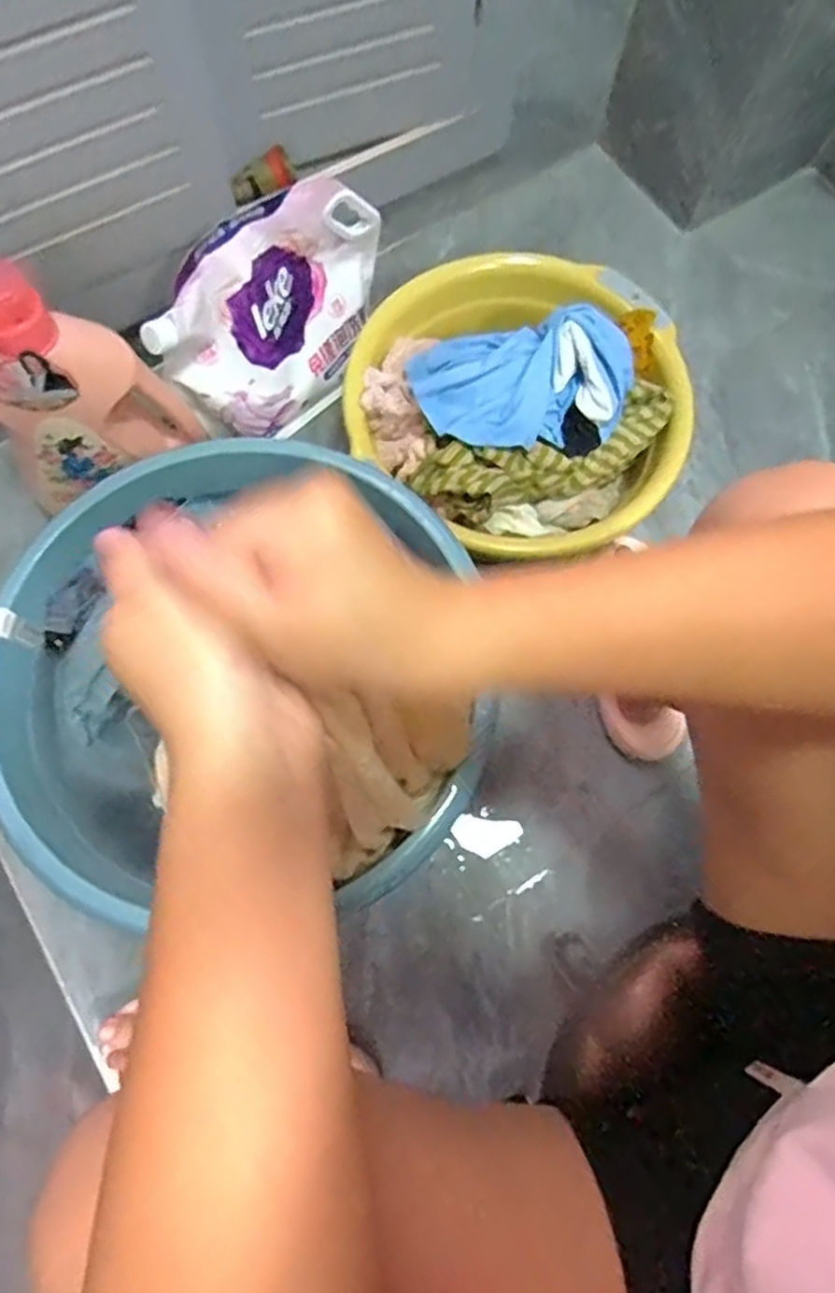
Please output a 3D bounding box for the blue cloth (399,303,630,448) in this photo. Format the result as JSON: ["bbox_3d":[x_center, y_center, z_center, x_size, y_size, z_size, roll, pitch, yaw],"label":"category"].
[{"bbox_3d":[0.106,-0.258,0.698,0.225,0.078,0.136,-3,74,-3],"label":"blue cloth"}]

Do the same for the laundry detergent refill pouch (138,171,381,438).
[{"bbox_3d":[-0.145,-0.360,0.763,0.289,0.218,0.066,-41,79,-12],"label":"laundry detergent refill pouch"}]

